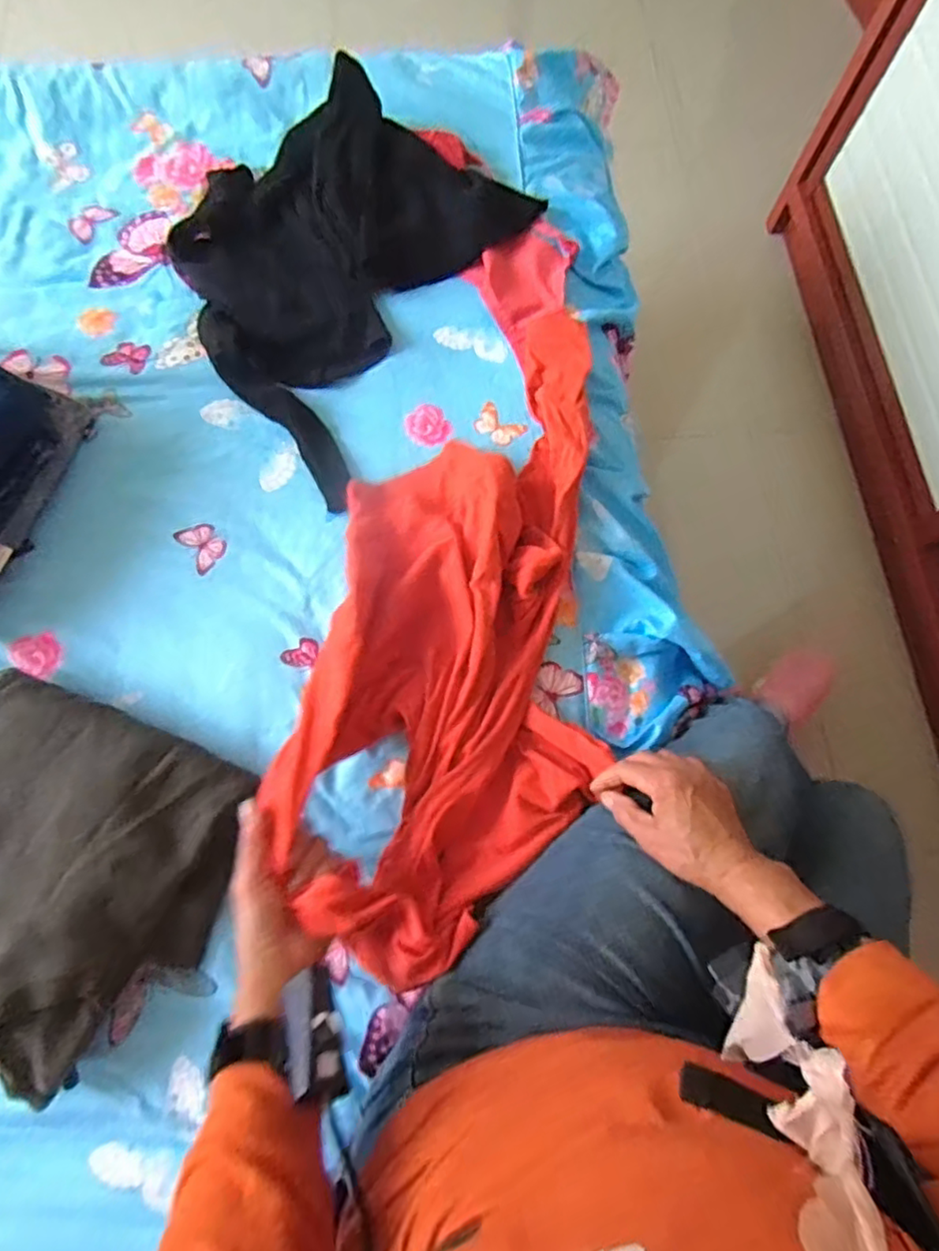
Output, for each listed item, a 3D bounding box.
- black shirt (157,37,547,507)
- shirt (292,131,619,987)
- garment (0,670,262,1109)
[{"bbox_3d":[-0.166,-0.396,0.696,0.365,0.068,0.435,31,76,9],"label":"black shirt"},{"bbox_3d":[0.013,-0.094,0.615,0.236,0.088,0.759,7,71,3],"label":"shirt"},{"bbox_3d":[-0.341,0.209,0.518,0.249,0.069,0.280,17,74,5],"label":"garment"}]

